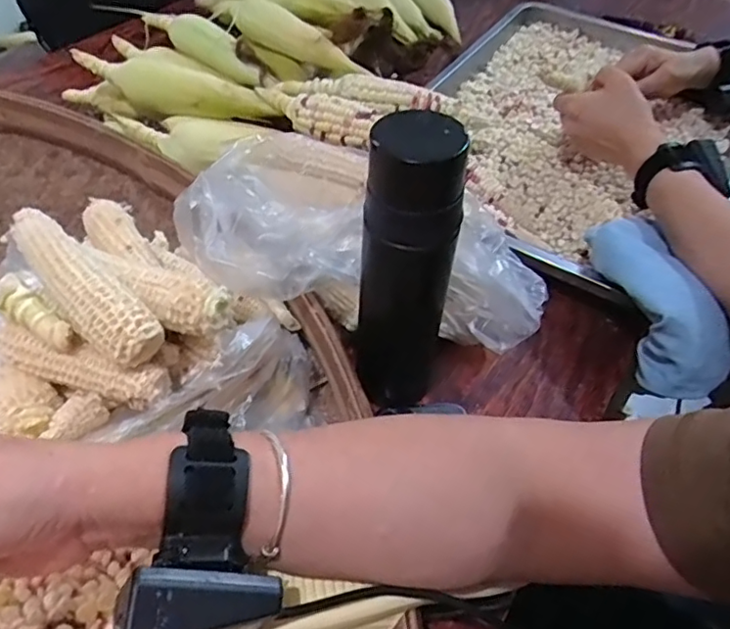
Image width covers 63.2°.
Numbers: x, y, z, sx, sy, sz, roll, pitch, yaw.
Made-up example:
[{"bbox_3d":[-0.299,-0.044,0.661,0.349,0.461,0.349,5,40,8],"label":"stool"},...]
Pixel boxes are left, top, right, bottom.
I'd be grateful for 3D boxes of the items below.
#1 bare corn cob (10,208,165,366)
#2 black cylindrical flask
[{"bbox_3d":[-0.182,-0.018,0.379,0.037,0.030,0.143,-36,59,-29],"label":"bare corn cob"},{"bbox_3d":[0.030,-0.023,0.428,0.061,0.237,0.054,9,49,5],"label":"black cylindrical flask"}]

